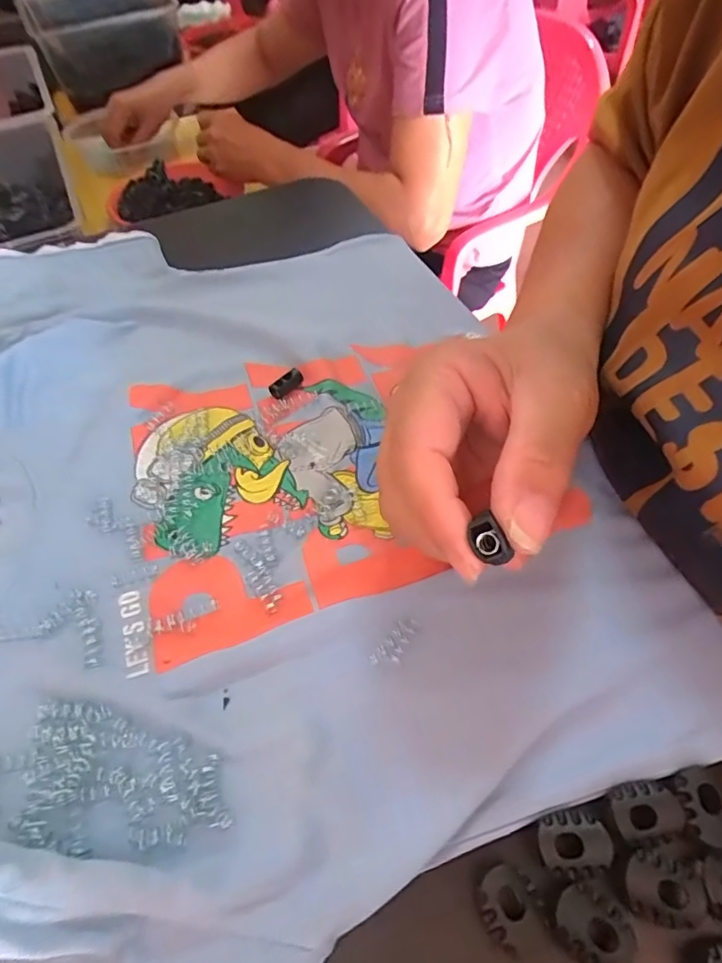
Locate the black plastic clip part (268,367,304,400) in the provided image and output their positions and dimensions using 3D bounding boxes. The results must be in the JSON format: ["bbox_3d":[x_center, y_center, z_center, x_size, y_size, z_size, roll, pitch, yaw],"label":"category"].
[{"bbox_3d":[-0.040,-0.052,0.277,0.018,0.008,0.008,-38,60,-24],"label":"black plastic clip part"}]

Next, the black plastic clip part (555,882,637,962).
[{"bbox_3d":[0.066,0.126,0.148,0.021,0.005,0.018,28,59,17],"label":"black plastic clip part"}]

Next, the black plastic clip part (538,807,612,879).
[{"bbox_3d":[0.066,0.110,0.159,0.021,0.005,0.017,-4,53,0],"label":"black plastic clip part"}]

